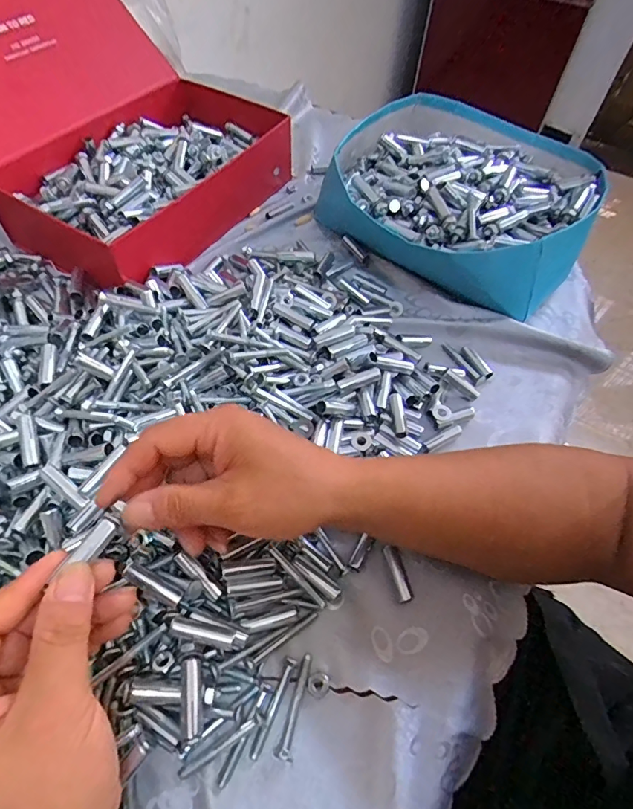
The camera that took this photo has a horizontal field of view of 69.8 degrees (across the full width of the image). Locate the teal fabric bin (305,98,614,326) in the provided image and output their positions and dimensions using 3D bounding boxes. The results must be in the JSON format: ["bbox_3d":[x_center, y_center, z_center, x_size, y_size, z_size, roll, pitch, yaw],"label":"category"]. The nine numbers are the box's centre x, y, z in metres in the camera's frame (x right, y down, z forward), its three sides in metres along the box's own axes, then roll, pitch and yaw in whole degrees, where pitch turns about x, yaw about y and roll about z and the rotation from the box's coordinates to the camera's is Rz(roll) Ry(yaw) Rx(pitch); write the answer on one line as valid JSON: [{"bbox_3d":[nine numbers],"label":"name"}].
[{"bbox_3d":[0.161,-0.242,0.526,0.276,0.083,0.277,29,60,15],"label":"teal fabric bin"}]

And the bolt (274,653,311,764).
[{"bbox_3d":[-0.014,0.185,0.281,0.010,0.007,0.056,11,57,4],"label":"bolt"}]

